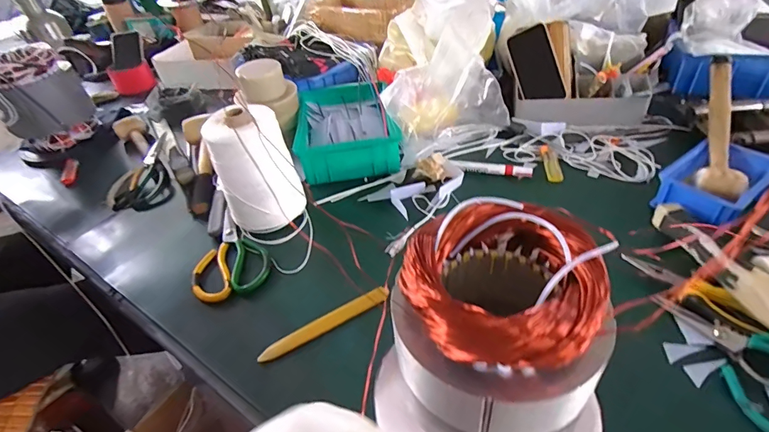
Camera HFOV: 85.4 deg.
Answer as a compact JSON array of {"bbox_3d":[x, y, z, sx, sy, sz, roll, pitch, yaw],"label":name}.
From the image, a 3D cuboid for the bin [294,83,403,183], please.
[{"bbox_3d":[-0.068,-0.169,0.795,0.176,0.068,0.254,-7,40,0],"label":"bin"}]

